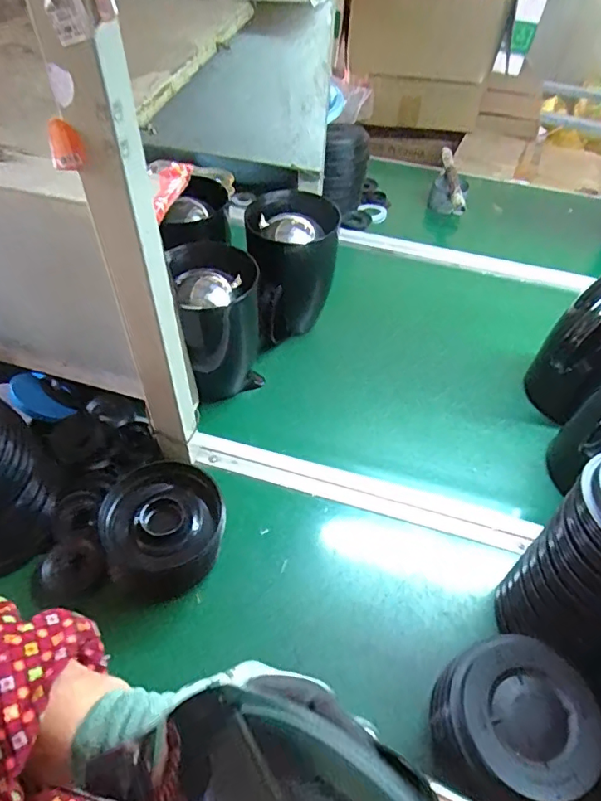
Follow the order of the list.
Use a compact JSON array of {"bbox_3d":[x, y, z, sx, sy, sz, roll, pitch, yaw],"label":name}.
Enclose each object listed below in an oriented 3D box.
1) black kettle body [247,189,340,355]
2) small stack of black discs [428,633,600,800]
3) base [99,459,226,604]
[{"bbox_3d":[-0.013,-0.181,0.753,0.123,0.187,0.125,-4,50,-7],"label":"black kettle body"},{"bbox_3d":[0.174,0.278,0.442,0.123,0.094,0.119,-5,50,-8],"label":"small stack of black discs"},{"bbox_3d":[-0.143,0.140,0.545,0.119,0.080,0.122,2,50,-2],"label":"base"}]

